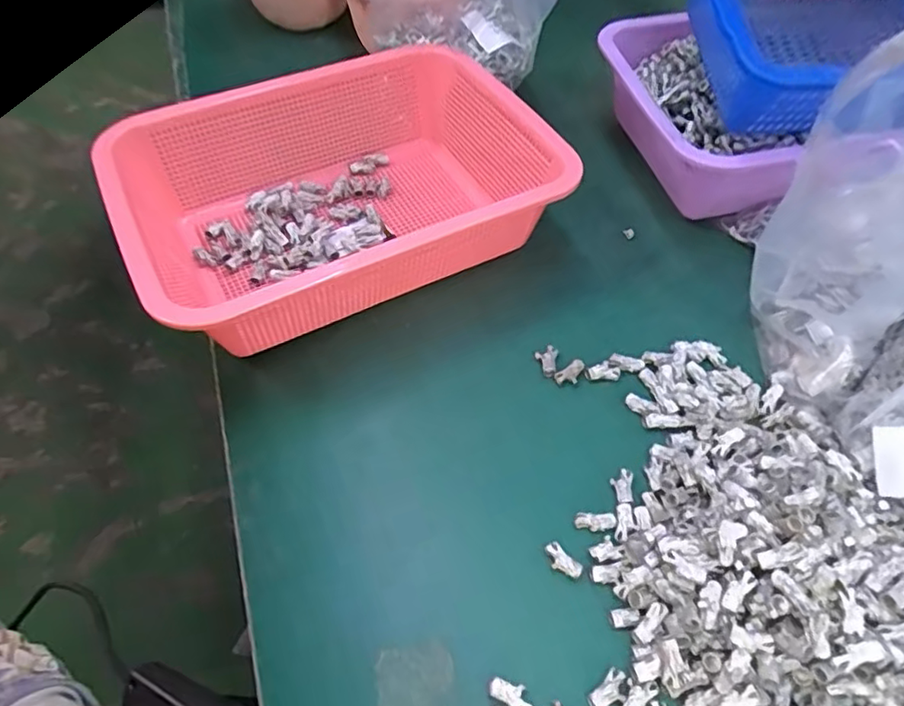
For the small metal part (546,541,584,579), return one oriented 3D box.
[{"bbox_3d":[0.061,0.115,0.324,0.011,0.005,0.022,-36,61,-23],"label":"small metal part"}]

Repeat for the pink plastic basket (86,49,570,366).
[{"bbox_3d":[-0.083,-0.116,0.434,0.289,0.084,0.204,-27,58,-18],"label":"pink plastic basket"}]

